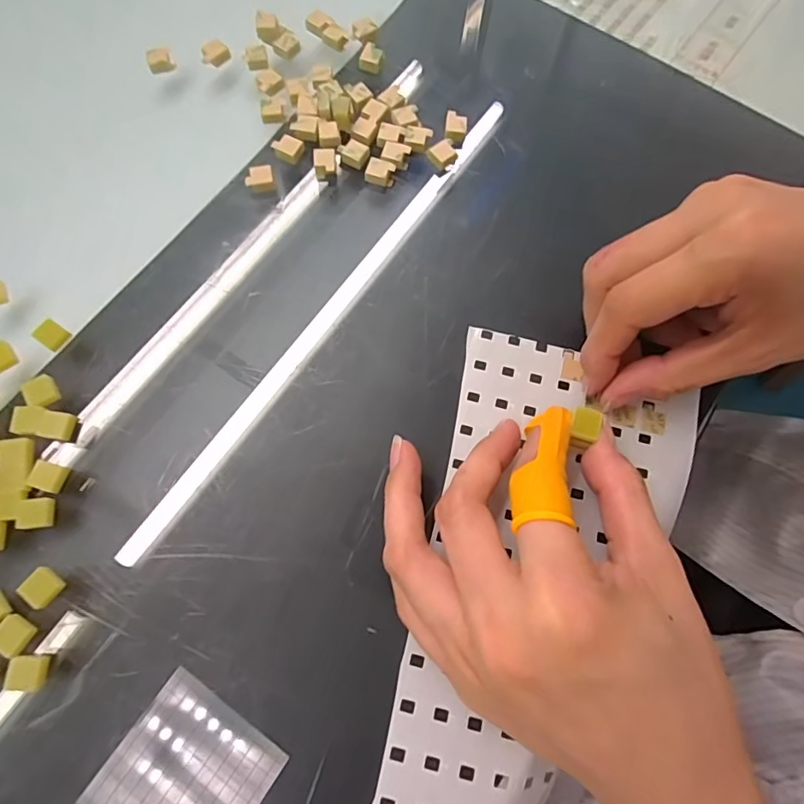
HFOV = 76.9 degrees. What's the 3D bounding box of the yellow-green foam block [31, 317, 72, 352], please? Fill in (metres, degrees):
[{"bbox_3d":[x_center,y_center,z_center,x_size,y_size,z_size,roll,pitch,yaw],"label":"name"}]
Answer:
[{"bbox_3d":[-0.144,-0.028,0.209,0.011,0.005,0.010,32,74,8],"label":"yellow-green foam block"}]

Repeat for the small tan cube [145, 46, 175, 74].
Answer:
[{"bbox_3d":[-0.121,-0.172,0.254,0.012,0.007,0.009,-20,74,-8],"label":"small tan cube"}]

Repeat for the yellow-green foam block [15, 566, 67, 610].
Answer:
[{"bbox_3d":[-0.128,0.066,0.180,0.012,0.005,0.011,36,75,9],"label":"yellow-green foam block"}]

